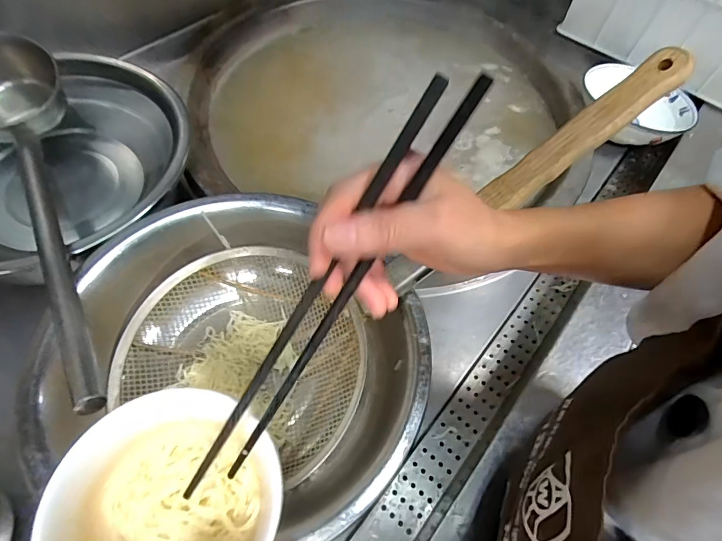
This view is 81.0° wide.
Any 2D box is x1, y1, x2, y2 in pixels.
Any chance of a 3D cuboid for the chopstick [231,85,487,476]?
[{"bbox_3d":[-0.011,0.018,0.236,0.009,0.013,0.265,38,108,18],"label":"chopstick"}]

